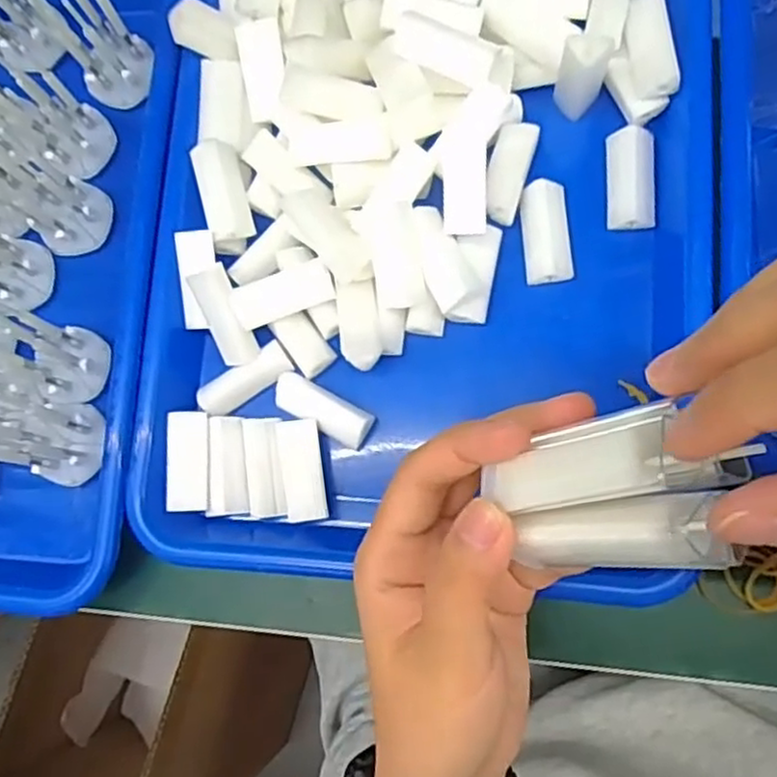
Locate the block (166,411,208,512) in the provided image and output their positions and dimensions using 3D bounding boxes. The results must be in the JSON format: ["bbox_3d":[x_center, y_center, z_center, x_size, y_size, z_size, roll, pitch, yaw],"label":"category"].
[{"bbox_3d":[-0.093,0.034,0.328,0.018,0.010,0.045,0,84,-16],"label":"block"}]

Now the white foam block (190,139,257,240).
[{"bbox_3d":[-0.079,-0.096,0.337,0.021,0.012,0.050,-16,78,5],"label":"white foam block"}]

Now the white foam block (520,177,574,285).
[{"bbox_3d":[0.073,-0.072,0.326,0.021,0.010,0.046,-5,79,7],"label":"white foam block"}]

